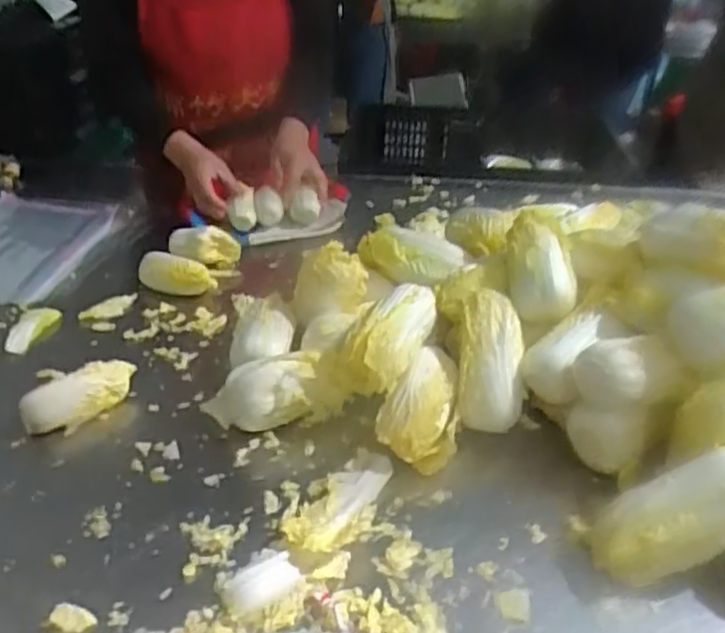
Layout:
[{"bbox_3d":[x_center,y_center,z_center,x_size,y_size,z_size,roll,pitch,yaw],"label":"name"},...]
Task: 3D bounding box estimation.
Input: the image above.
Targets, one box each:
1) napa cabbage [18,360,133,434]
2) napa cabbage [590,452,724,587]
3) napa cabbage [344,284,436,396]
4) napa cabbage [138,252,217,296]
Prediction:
[{"bbox_3d":[-0.319,0.092,0.798,0.049,0.049,0.124,27,41,33],"label":"napa cabbage"},{"bbox_3d":[0.271,0.172,0.608,0.160,0.059,0.064,-33,32,13],"label":"napa cabbage"},{"bbox_3d":[0.030,0.020,0.785,0.077,0.070,0.132,13,35,17],"label":"napa cabbage"},{"bbox_3d":[-0.267,-0.062,1.027,0.108,0.048,0.060,10,34,13],"label":"napa cabbage"}]

